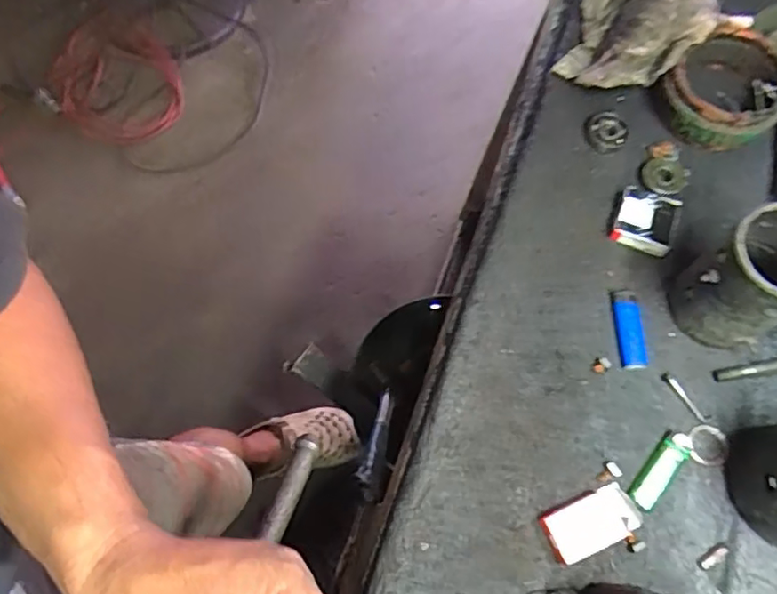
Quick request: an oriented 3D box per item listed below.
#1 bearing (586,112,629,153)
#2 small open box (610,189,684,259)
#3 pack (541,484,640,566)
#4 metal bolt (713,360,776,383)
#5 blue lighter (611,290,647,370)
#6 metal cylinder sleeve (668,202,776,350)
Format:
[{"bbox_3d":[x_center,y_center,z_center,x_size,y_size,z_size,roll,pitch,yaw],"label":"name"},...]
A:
[{"bbox_3d":[0.248,-0.189,0.705,0.048,0.013,0.045,1,70,-2],"label":"bearing"},{"bbox_3d":[0.271,-0.083,0.656,0.062,0.019,0.064,23,71,5],"label":"small open box"},{"bbox_3d":[0.180,0.199,0.548,0.085,0.014,0.045,-20,72,-10],"label":"pack"},{"bbox_3d":[0.370,0.067,0.597,0.107,0.022,0.020,-9,71,-6],"label":"metal bolt"},{"bbox_3d":[0.238,0.032,0.617,0.024,0.015,0.079,-2,70,-3],"label":"blue lighter"},{"bbox_3d":[0.331,-0.011,0.569,0.092,0.133,0.094,-39,76,-15],"label":"metal cylinder sleeve"}]

